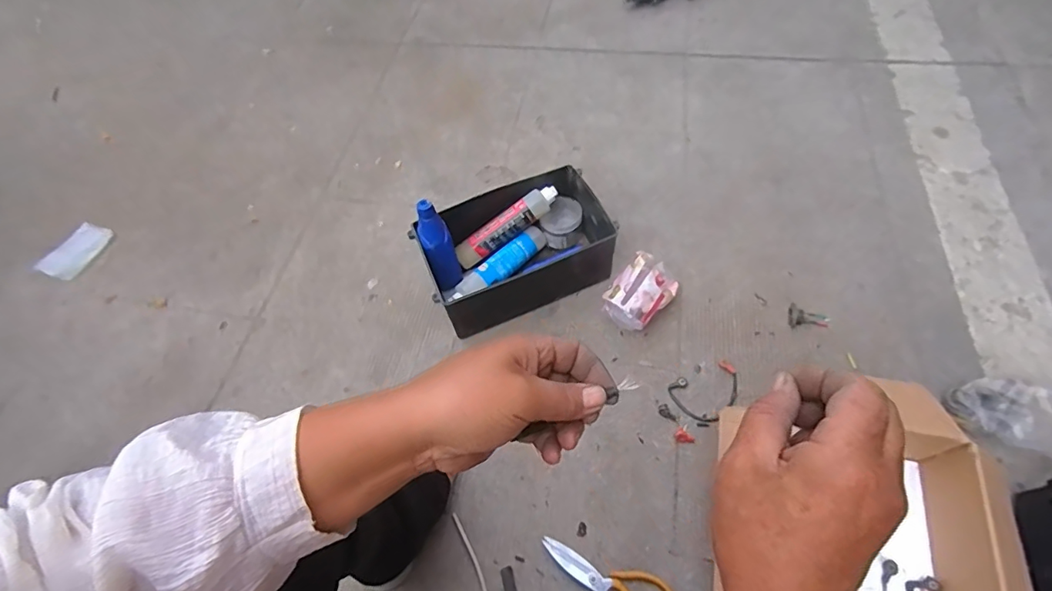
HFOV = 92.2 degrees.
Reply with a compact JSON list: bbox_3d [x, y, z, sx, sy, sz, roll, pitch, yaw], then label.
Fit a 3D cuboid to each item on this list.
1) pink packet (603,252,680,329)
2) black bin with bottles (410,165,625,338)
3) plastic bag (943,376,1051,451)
[{"bbox_3d":[0.206,-0.006,0.903,0.091,0.080,0.141,38,67,24],"label":"pink packet"},{"bbox_3d":[-0.015,-0.088,0.938,0.331,0.147,0.212,-24,59,-11],"label":"black bin with bottles"},{"bbox_3d":[0.733,0.166,0.738,0.127,0.114,0.133,-24,59,-11],"label":"plastic bag"}]

